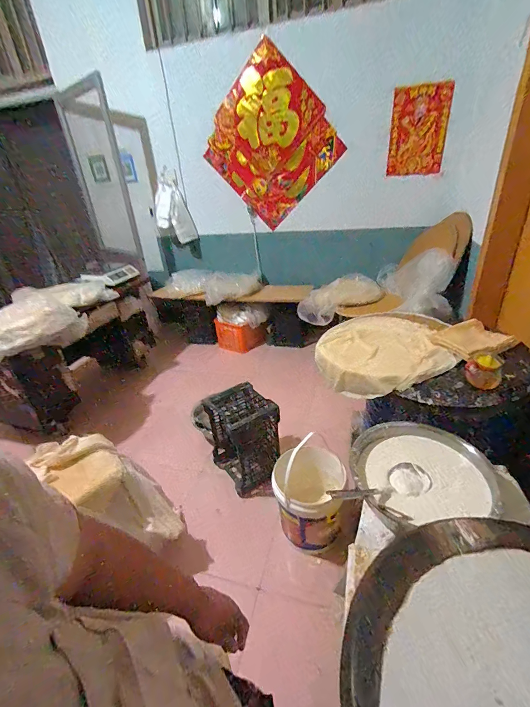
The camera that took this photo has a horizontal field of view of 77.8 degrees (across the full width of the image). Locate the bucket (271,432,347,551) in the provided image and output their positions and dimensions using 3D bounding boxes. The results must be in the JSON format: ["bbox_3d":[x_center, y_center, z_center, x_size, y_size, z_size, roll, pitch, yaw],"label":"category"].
[{"bbox_3d":[0.185,0.603,1.431,0.278,0.511,0.295,-4,29,2],"label":"bucket"}]

